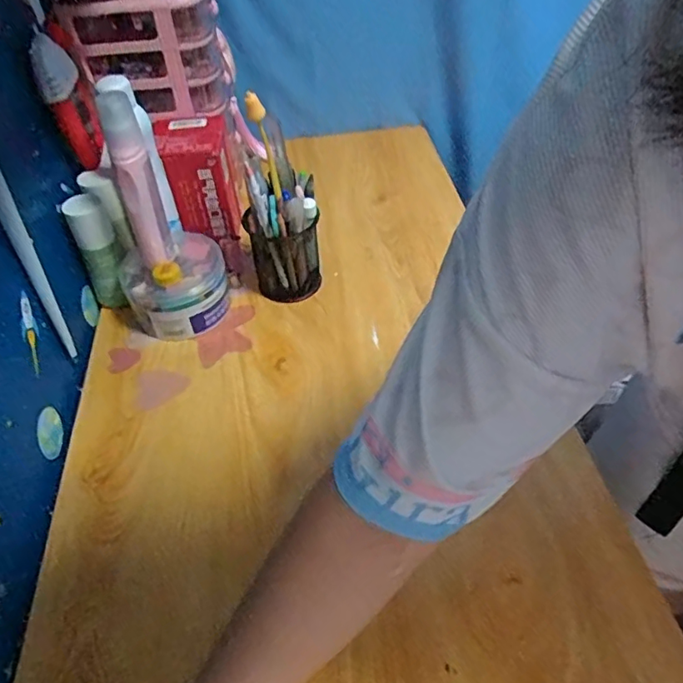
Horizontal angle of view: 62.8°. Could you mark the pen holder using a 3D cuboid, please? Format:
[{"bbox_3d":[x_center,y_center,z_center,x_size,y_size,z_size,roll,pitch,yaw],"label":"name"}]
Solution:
[{"bbox_3d":[-0.070,-0.150,0.645,0.083,0.213,0.072,-11,47,-7],"label":"pen holder"}]

